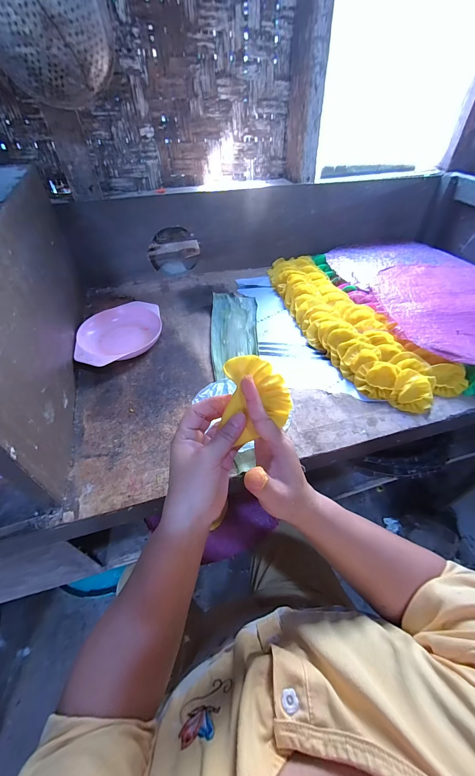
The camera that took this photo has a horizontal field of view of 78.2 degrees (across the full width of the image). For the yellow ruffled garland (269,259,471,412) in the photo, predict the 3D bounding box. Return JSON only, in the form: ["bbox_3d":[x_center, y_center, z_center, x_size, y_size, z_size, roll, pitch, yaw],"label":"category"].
[{"bbox_3d":[0.194,-0.146,0.580,0.155,0.040,0.483,-18,49,-16],"label":"yellow ruffled garland"}]

